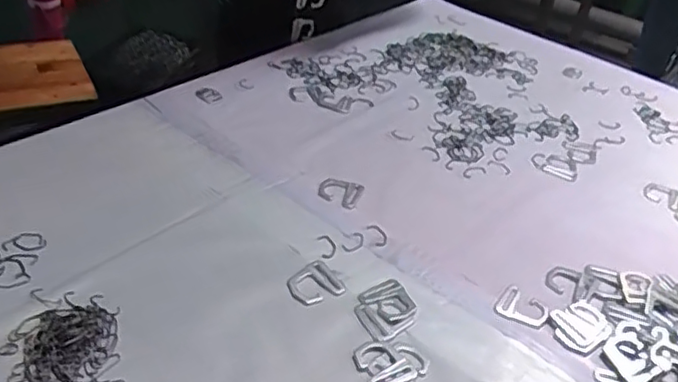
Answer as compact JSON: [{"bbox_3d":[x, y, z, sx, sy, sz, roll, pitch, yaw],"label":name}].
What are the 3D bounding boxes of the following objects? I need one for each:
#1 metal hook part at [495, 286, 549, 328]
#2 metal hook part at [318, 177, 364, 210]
[{"bbox_3d":[0.193,0.122,0.674,0.050,0.004,0.046,28,42,24],"label":"metal hook part"},{"bbox_3d":[0.002,0.001,0.803,0.053,0.004,0.052,16,38,11],"label":"metal hook part"}]

